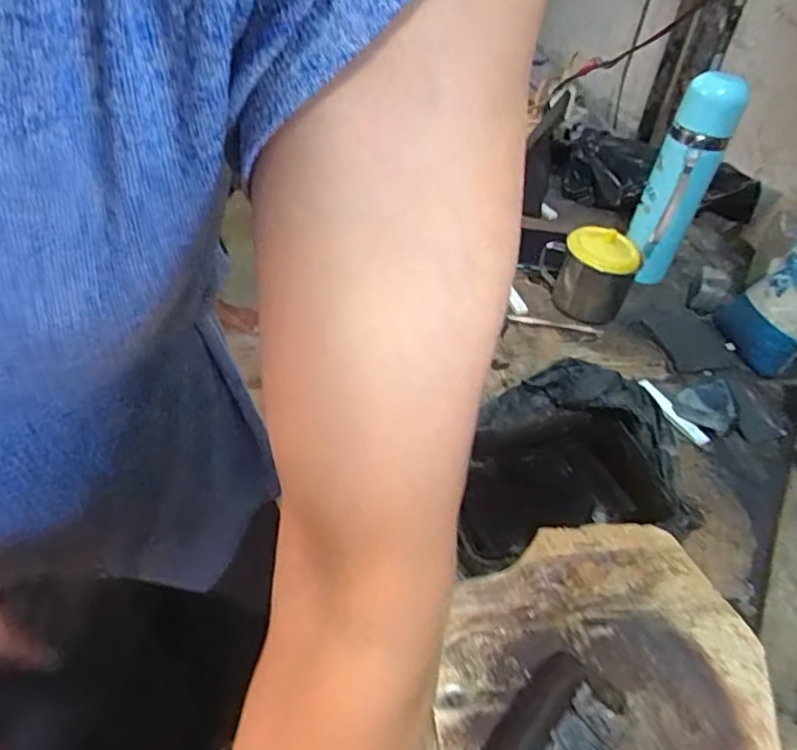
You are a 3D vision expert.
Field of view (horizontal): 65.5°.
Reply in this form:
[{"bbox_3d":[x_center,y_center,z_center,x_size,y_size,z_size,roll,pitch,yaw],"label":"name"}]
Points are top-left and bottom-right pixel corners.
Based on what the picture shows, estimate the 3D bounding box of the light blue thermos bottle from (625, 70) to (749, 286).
[{"bbox_3d":[0.310,-0.213,0.693,0.062,0.221,0.059,25,46,18],"label":"light blue thermos bottle"}]

